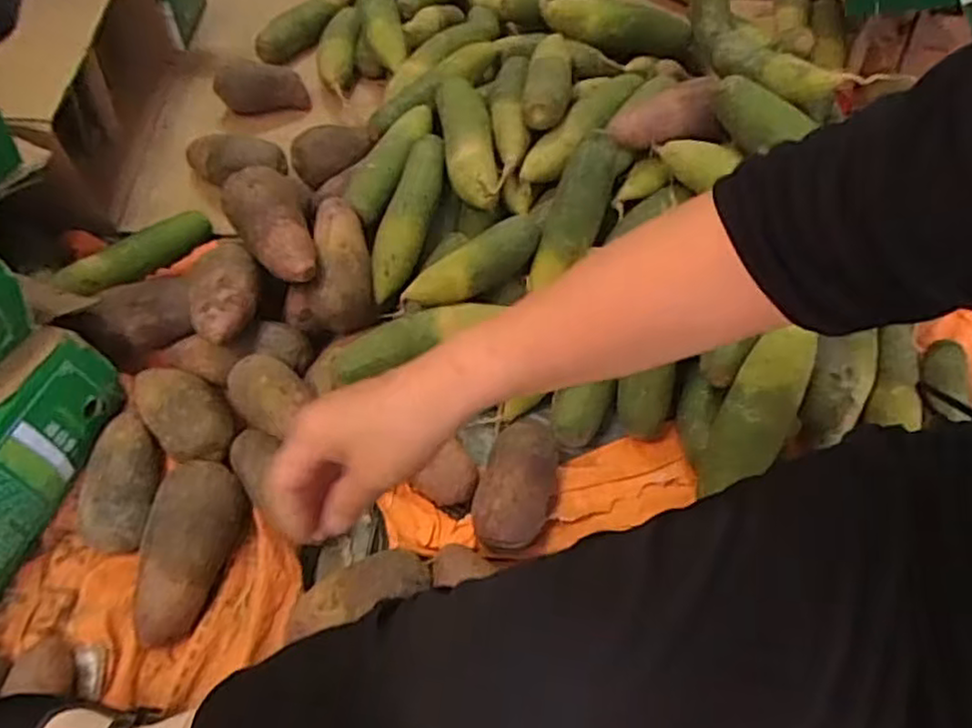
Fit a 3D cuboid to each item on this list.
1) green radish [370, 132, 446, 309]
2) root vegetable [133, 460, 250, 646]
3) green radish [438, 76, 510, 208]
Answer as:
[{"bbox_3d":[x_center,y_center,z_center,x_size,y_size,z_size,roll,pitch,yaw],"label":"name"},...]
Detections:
[{"bbox_3d":[-0.087,-0.170,0.800,0.046,0.054,0.199,13,59,6],"label":"green radish"},{"bbox_3d":[-0.276,0.170,0.645,0.066,0.054,0.164,14,59,7],"label":"root vegetable"},{"bbox_3d":[-0.021,-0.264,0.829,0.060,0.048,0.200,-10,59,-8],"label":"green radish"}]

